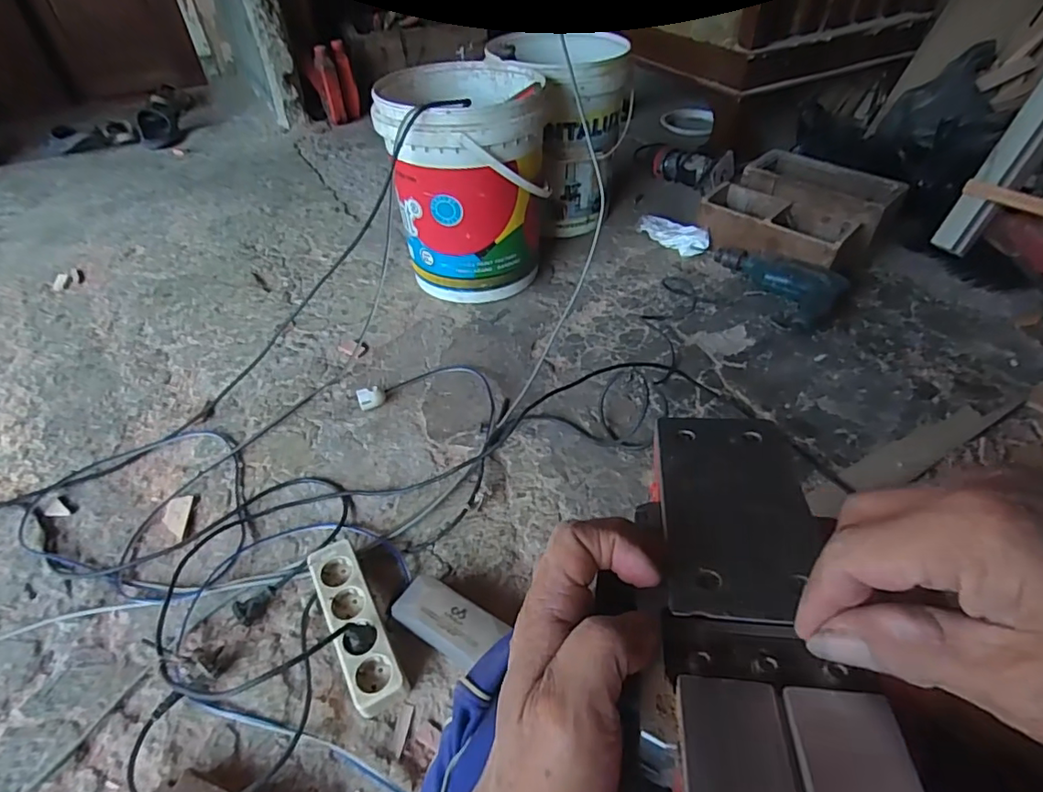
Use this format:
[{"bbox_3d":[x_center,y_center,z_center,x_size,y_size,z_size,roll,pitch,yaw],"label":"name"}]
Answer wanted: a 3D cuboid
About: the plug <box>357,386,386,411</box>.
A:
[{"bbox_3d":[-0.250,0.005,0.934,0.043,0.035,0.024,-15,46,-12],"label":"plug"}]

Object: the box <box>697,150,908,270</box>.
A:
[{"bbox_3d":[0.581,-0.389,1.201,0.286,0.143,0.331,-36,53,-28],"label":"box"}]

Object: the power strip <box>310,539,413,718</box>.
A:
[{"bbox_3d":[-0.197,0.268,0.661,0.060,0.050,0.204,-24,49,-19],"label":"power strip"}]

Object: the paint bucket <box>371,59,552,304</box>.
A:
[{"bbox_3d":[-0.100,-0.417,1.109,0.285,0.366,0.325,-5,45,-1],"label":"paint bucket"}]

